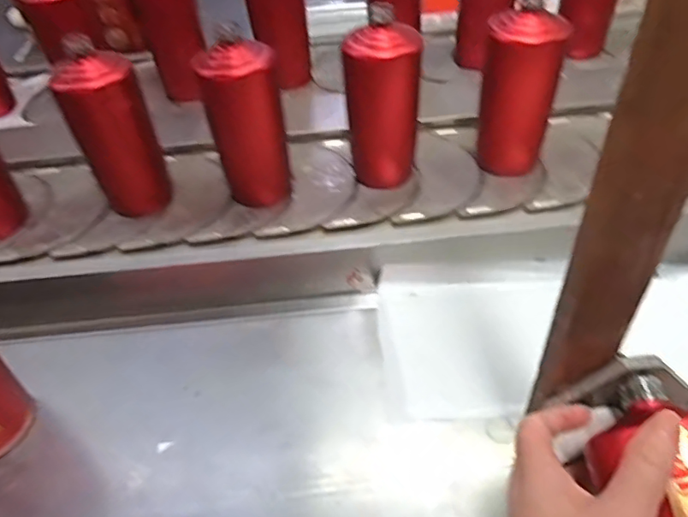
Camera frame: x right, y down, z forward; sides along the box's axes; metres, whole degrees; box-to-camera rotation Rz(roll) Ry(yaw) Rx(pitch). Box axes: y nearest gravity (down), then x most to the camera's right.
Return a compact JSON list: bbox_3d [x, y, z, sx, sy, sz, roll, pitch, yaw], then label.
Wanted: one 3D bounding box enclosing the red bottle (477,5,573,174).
[{"bbox_3d":[0.191,-0.178,0.600,0.075,0.174,0.064,10,48,13],"label":"red bottle"}]

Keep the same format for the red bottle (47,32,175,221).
[{"bbox_3d":[-0.242,-0.133,0.589,0.066,0.183,0.071,-2,47,2],"label":"red bottle"}]

